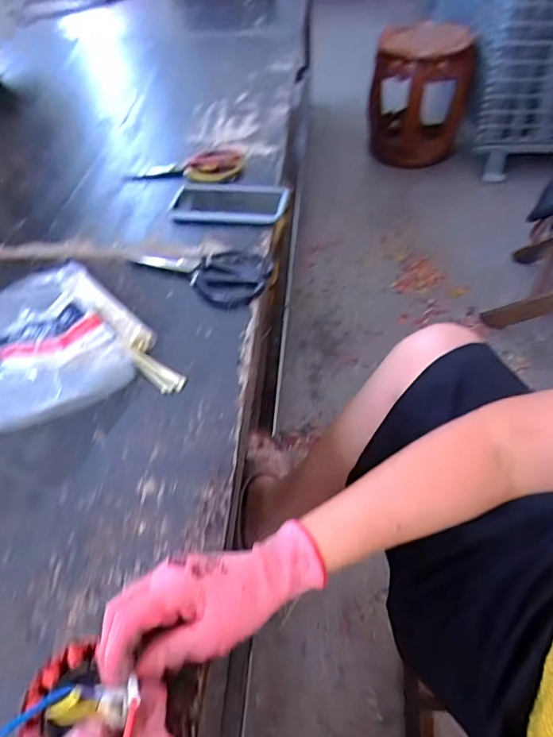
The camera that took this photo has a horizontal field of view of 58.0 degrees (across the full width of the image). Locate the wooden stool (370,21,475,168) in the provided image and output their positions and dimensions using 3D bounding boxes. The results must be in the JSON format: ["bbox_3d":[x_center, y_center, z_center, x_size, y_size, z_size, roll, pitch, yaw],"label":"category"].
[{"bbox_3d":[0.474,-0.899,1.668,0.309,0.370,0.304,11,51,13],"label":"wooden stool"}]

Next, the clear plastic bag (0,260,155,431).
[{"bbox_3d":[-0.272,-0.039,0.561,0.201,0.054,0.246,-39,57,-25],"label":"clear plastic bag"}]

